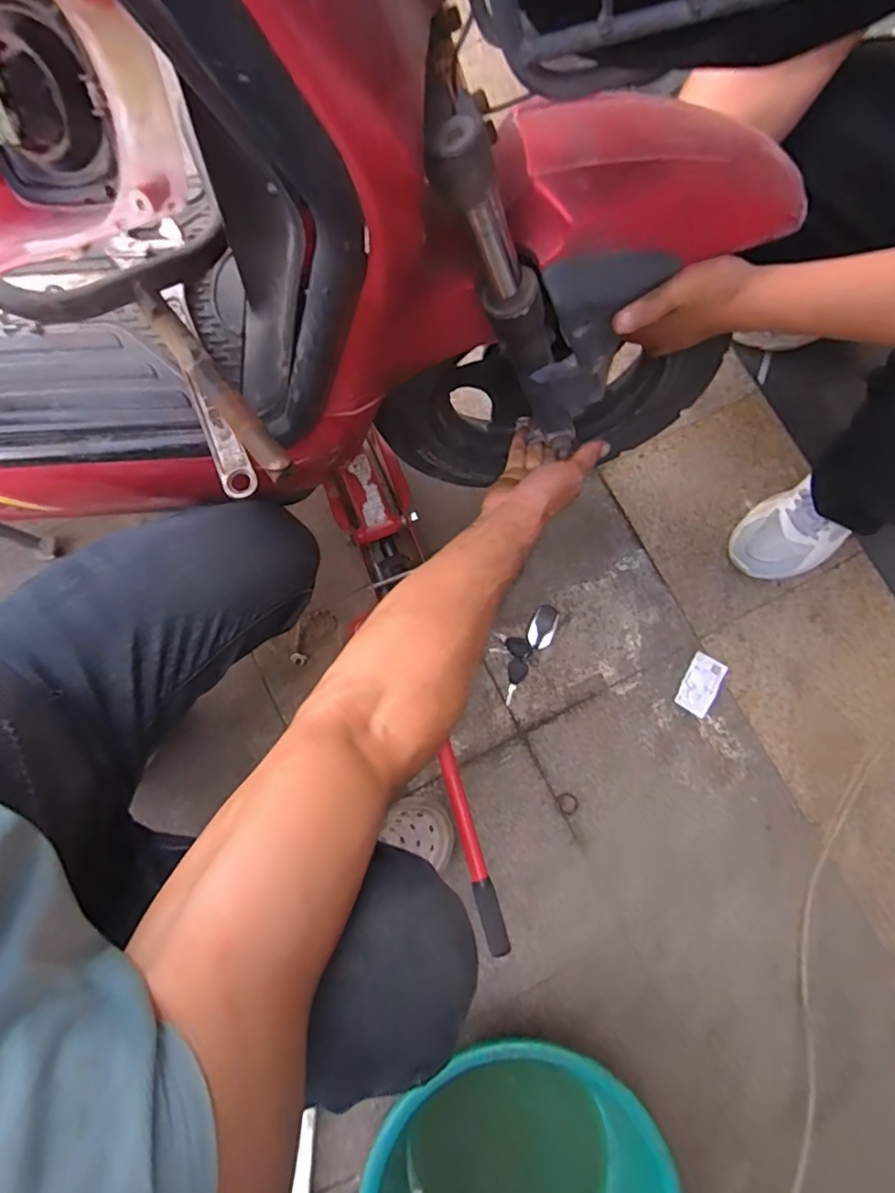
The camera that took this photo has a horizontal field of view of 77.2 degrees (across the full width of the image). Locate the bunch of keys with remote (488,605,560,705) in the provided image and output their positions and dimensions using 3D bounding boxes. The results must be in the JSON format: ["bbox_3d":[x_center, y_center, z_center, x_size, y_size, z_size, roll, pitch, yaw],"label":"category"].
[{"bbox_3d":[0.106,0.073,0.824,0.067,0.014,0.149,35,81,5],"label":"bunch of keys with remote"}]

